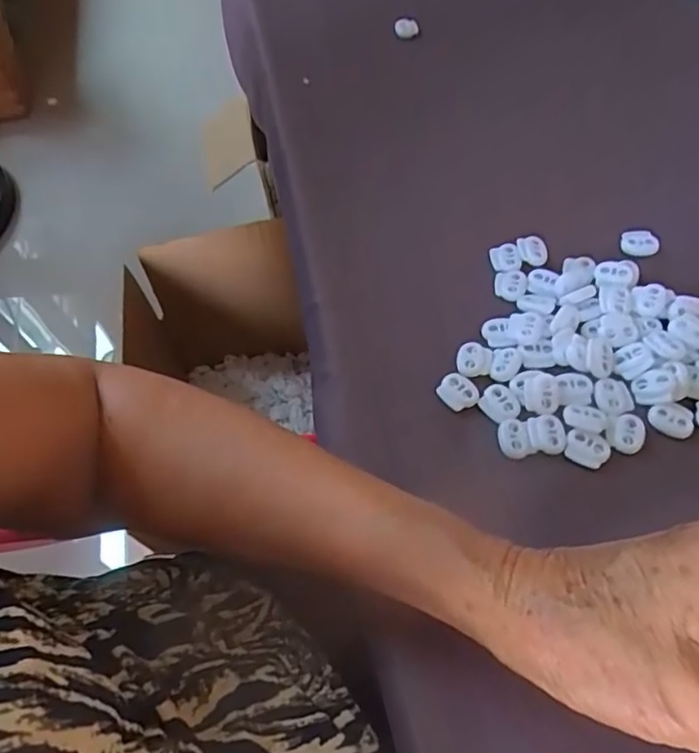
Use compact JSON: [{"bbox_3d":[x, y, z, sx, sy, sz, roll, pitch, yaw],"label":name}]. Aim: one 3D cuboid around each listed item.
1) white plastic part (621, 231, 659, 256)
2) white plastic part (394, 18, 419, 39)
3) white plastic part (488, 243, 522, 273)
[{"bbox_3d":[0.186,-0.085,0.381,0.022,0.006,0.016,-6,58,1],"label":"white plastic part"},{"bbox_3d":[0.052,-0.316,0.540,0.022,0.015,0.007,2,58,5],"label":"white plastic part"},{"bbox_3d":[0.100,-0.076,0.382,0.020,0.005,0.020,-10,62,10],"label":"white plastic part"}]

